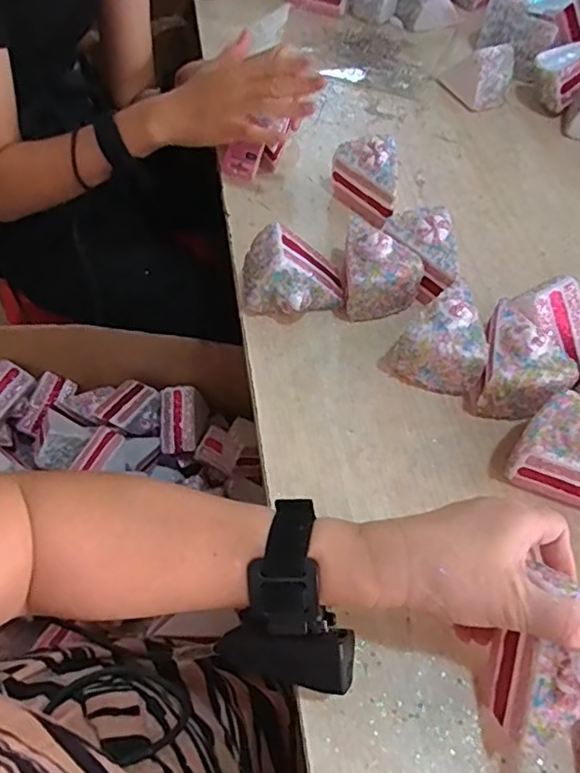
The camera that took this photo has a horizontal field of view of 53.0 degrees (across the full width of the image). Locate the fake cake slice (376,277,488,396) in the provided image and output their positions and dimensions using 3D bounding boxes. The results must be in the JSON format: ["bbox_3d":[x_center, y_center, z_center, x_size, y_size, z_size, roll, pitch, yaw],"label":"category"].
[{"bbox_3d":[0.122,-0.045,0.469,0.076,0.065,0.079,17,56,10],"label":"fake cake slice"}]

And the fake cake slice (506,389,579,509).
[{"bbox_3d":[0.205,0.047,0.409,0.087,0.065,0.062,22,57,13],"label":"fake cake slice"}]

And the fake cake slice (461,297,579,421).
[{"bbox_3d":[0.182,-0.018,0.454,0.068,0.064,0.082,18,57,10],"label":"fake cake slice"}]

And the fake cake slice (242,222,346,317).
[{"bbox_3d":[0.004,-0.099,0.499,0.087,0.069,0.063,5,55,1],"label":"fake cake slice"}]

